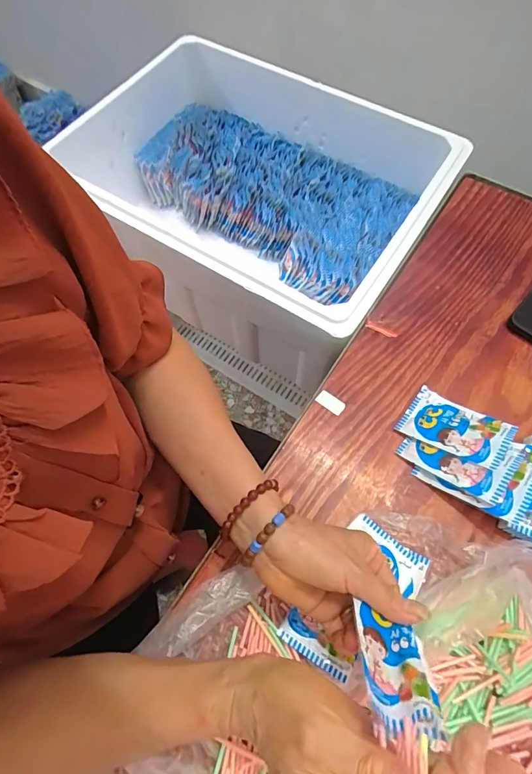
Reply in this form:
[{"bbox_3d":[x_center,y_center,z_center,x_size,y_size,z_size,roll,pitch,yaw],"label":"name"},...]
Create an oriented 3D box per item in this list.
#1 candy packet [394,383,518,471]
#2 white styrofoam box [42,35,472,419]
[{"bbox_3d":[0.201,0.042,0.434,0.105,0.009,0.065,24,59,35],"label":"candy packet"},{"bbox_3d":[-0.022,-0.314,0.714,0.561,0.198,0.422,30,69,14],"label":"white styrofoam box"}]

